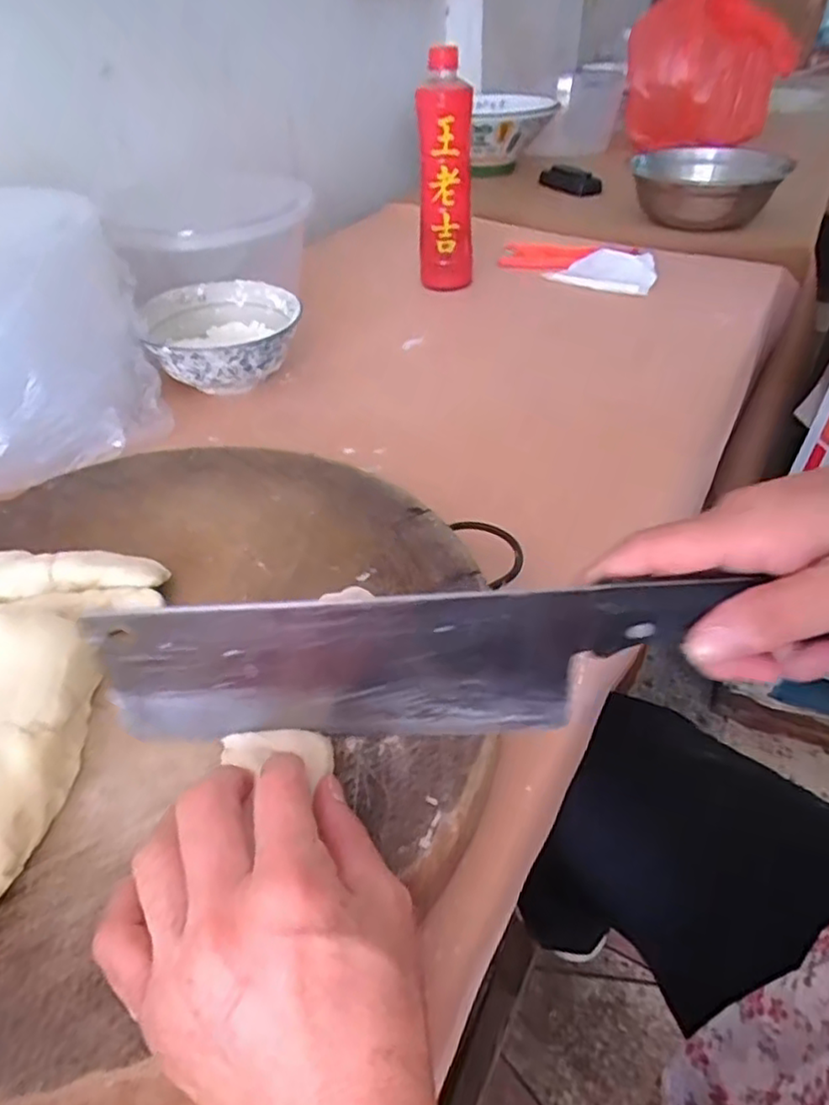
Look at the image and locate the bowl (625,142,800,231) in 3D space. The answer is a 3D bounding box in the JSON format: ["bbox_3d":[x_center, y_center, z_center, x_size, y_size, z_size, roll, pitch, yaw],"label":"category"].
[{"bbox_3d":[0.378,-0.477,0.880,0.173,0.077,0.192,7,42,11],"label":"bowl"}]

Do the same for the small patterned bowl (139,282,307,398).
[{"bbox_3d":[-0.174,-0.200,0.618,0.134,0.051,0.149,-14,43,-12],"label":"small patterned bowl"}]

